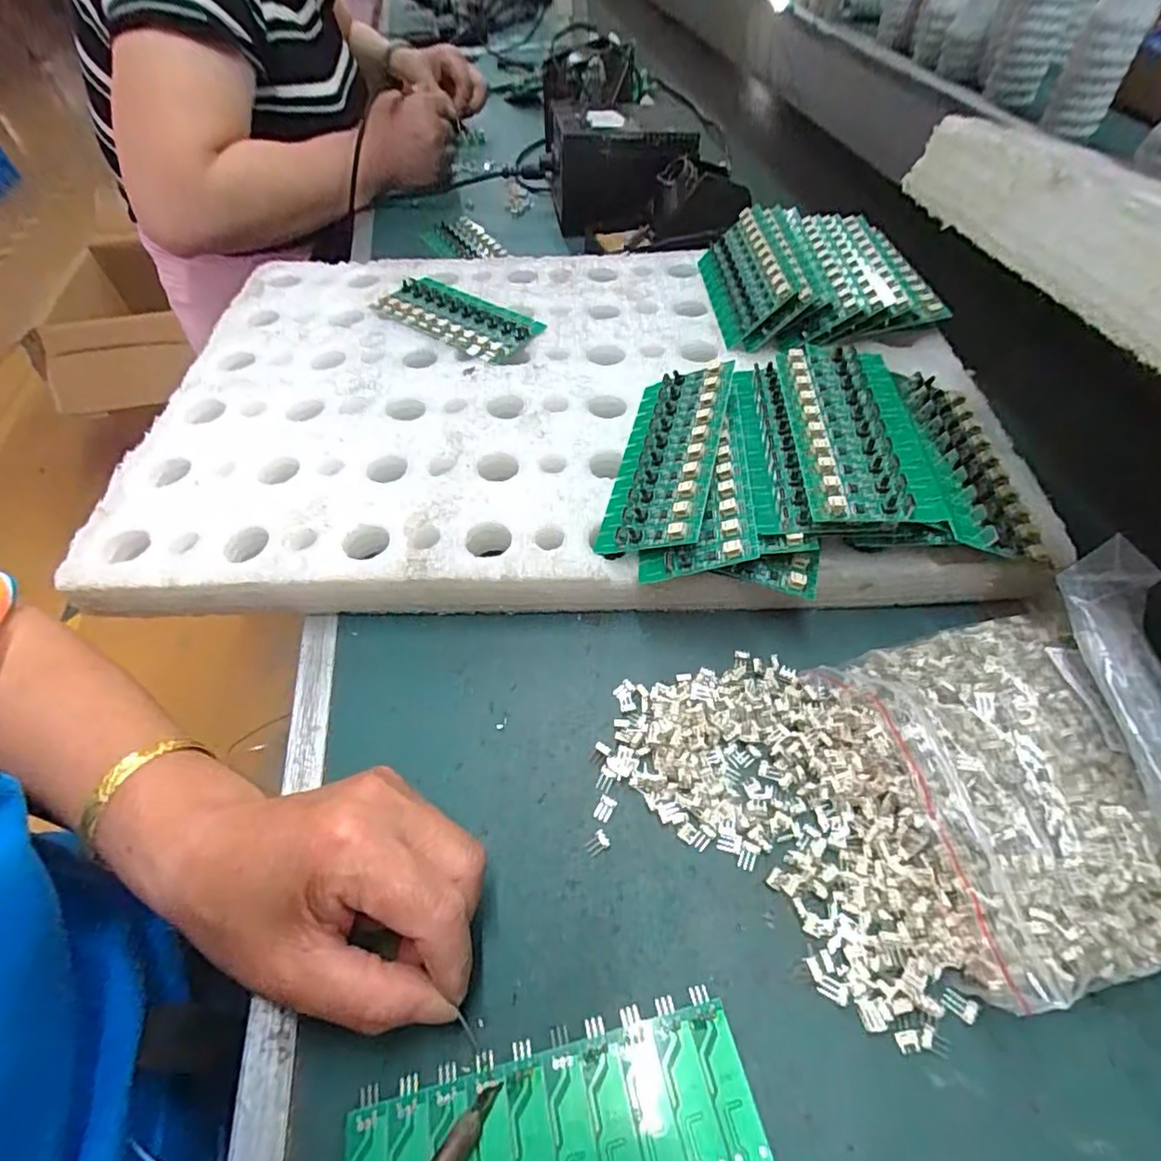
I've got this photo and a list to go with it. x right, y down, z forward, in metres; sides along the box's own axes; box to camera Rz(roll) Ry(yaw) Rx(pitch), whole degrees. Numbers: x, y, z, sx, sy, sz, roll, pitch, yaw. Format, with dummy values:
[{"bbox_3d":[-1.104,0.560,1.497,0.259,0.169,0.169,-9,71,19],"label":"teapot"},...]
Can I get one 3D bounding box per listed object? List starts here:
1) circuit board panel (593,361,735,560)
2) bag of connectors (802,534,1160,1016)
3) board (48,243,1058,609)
[{"bbox_3d":[0.051,-0.074,0.345,0.060,0.008,0.135,-6,54,35],"label":"circuit board panel"},{"bbox_3d":[0.197,0.075,0.245,0.127,0.069,0.147,-9,52,-4],"label":"bag of connectors"},{"bbox_3d":[-0.016,-0.134,0.435,0.547,0.045,0.371,0,52,3],"label":"board"}]

